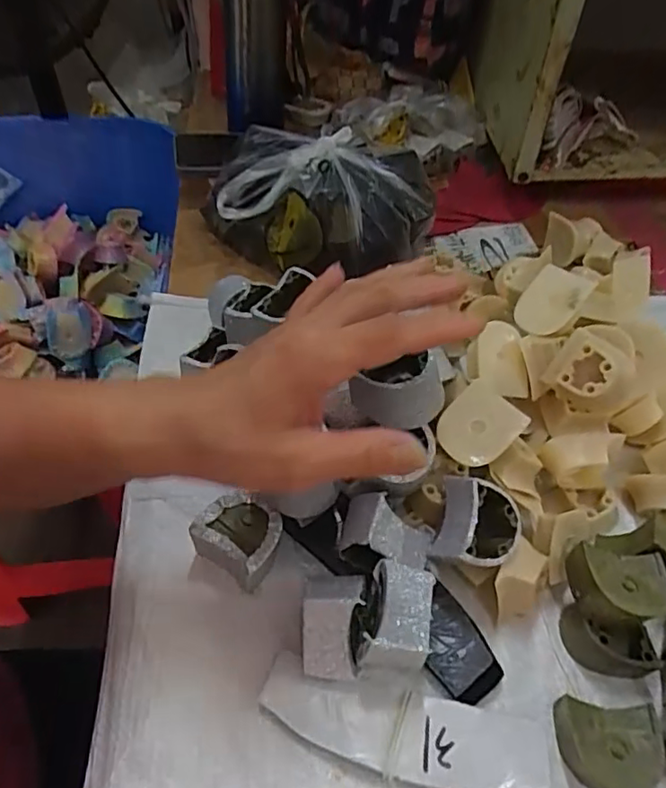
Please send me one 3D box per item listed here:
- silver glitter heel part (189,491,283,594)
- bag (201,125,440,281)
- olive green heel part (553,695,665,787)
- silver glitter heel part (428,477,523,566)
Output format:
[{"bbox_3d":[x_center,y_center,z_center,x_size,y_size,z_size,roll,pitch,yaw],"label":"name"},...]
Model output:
[{"bbox_3d":[-0.055,0.088,0.352,0.049,0.032,0.040,25,54,19],"label":"silver glitter heel part"},{"bbox_3d":[-0.021,-0.169,0.529,0.219,0.096,0.120,5,50,3],"label":"bag"},{"bbox_3d":[0.138,0.177,0.290,0.046,0.025,0.039,13,51,9],"label":"olive green heel part"},{"bbox_3d":[0.081,0.076,0.332,0.040,0.036,0.046,28,68,-31],"label":"silver glitter heel part"}]

